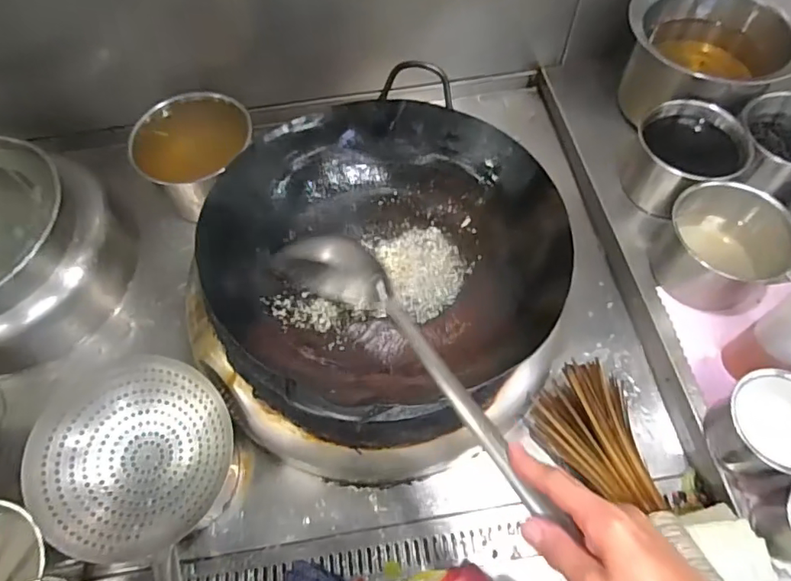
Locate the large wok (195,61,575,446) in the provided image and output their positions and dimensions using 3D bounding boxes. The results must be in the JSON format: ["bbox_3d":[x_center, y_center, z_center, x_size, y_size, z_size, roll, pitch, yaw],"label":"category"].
[{"bbox_3d":[-0.018,-0.038,0.689,0.441,0.148,0.415,-32,64,-14],"label":"large wok"}]

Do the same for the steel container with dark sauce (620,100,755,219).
[{"bbox_3d":[0.439,-0.204,0.819,0.143,0.129,0.157,-24,62,-11],"label":"steel container with dark sauce"}]

